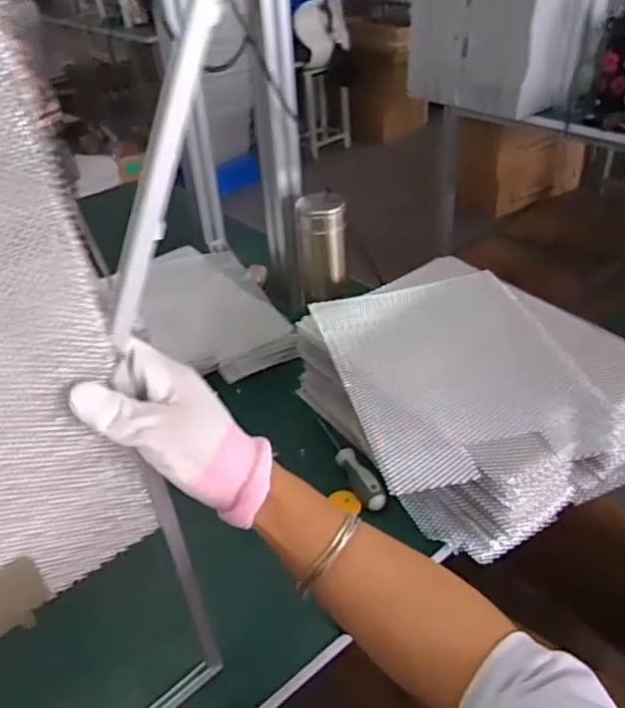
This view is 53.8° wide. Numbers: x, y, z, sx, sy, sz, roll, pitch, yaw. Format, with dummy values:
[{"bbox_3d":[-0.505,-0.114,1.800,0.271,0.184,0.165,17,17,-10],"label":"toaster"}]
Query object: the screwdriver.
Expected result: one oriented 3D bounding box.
[{"bbox_3d":[0.040,0.118,0.700,0.023,0.023,0.151,-17,39,-17],"label":"screwdriver"}]

